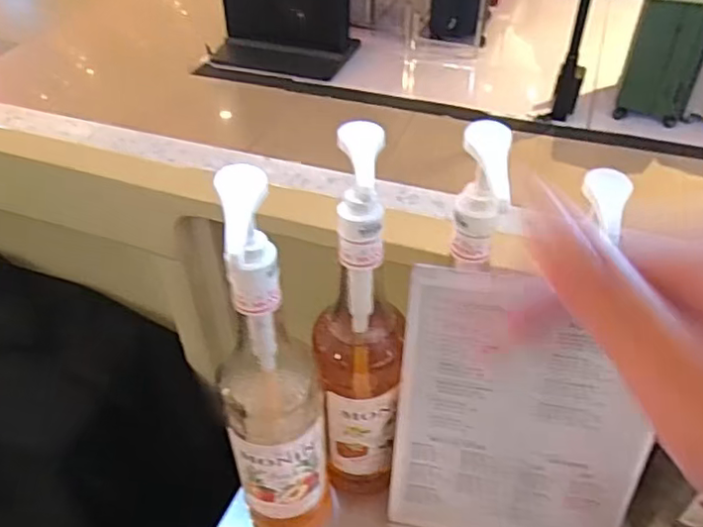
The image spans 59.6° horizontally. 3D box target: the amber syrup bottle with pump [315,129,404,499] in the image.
[{"bbox_3d":[0.007,0.063,0.505,0.070,0.366,0.068,-3,43,-2],"label":"amber syrup bottle with pump"}]

